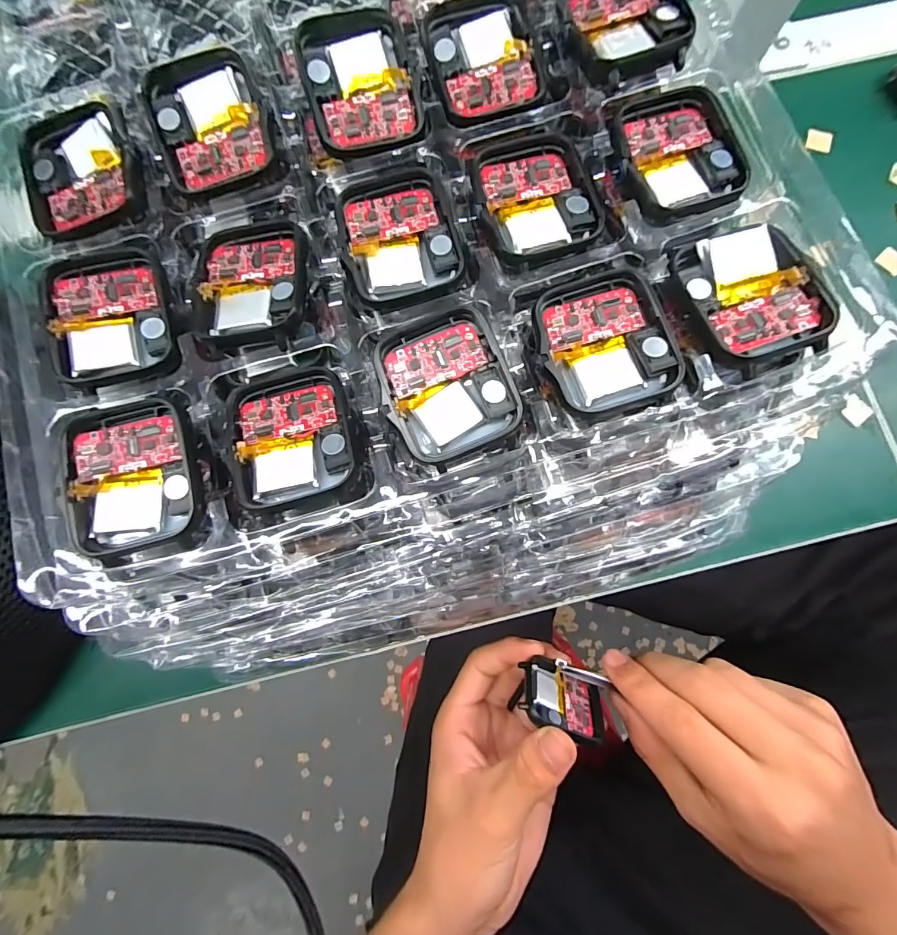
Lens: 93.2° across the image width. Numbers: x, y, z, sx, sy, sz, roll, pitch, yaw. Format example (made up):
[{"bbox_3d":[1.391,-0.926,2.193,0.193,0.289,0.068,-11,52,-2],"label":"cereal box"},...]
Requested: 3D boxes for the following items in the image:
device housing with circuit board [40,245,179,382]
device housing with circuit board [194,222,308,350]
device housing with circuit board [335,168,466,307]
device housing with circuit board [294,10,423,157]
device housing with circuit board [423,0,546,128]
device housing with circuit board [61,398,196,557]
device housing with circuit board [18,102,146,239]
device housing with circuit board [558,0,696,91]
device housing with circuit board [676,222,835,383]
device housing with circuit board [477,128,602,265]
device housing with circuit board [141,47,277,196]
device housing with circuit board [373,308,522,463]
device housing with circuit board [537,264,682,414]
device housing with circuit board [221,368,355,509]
[{"bbox_3d":[-0.110,-0.049,0.139,0.037,0.008,0.047,-16,80,-2],"label":"device housing with circuit board"},{"bbox_3d":[-0.065,-0.061,0.139,0.036,0.008,0.045,-1,79,1],"label":"device housing with circuit board"},{"bbox_3d":[-0.017,-0.077,0.143,0.037,0.007,0.045,-15,79,-2],"label":"device housing with circuit board"},{"bbox_3d":[-0.031,-0.133,0.146,0.036,0.005,0.042,-18,98,-7],"label":"device housing with circuit board"},{"bbox_3d":[0.014,-0.145,0.148,0.039,0.006,0.046,-12,79,-2],"label":"device housing with circuit board"},{"bbox_3d":[-0.094,0.001,0.127,0.036,0.008,0.044,-12,79,-2],"label":"device housing with circuit board"},{"bbox_3d":[-0.127,-0.103,0.147,0.039,0.008,0.048,-18,80,-3],"label":"device housing with circuit board"},{"bbox_3d":[0.059,-0.154,0.146,0.038,0.011,0.049,-12,79,-2],"label":"device housing with circuit board"},{"bbox_3d":[0.093,-0.052,0.128,0.035,0.008,0.043,-16,80,-2],"label":"device housing with circuit board"},{"bbox_3d":[0.029,-0.091,0.143,0.039,0.005,0.042,-13,79,-2],"label":"device housing with circuit board"},{"bbox_3d":[-0.082,-0.120,0.145,0.037,0.015,0.044,-17,80,-3],"label":"device housing with circuit board"},{"bbox_3d":[-0.001,-0.026,0.132,0.037,0.008,0.043,-19,80,-3],"label":"device housing with circuit board"},{"bbox_3d":[0.048,-0.039,0.131,0.036,0.008,0.044,-16,80,-2],"label":"device housing with circuit board"},{"bbox_3d":[-0.049,-0.011,0.132,0.038,0.009,0.043,-12,79,-2],"label":"device housing with circuit board"}]

